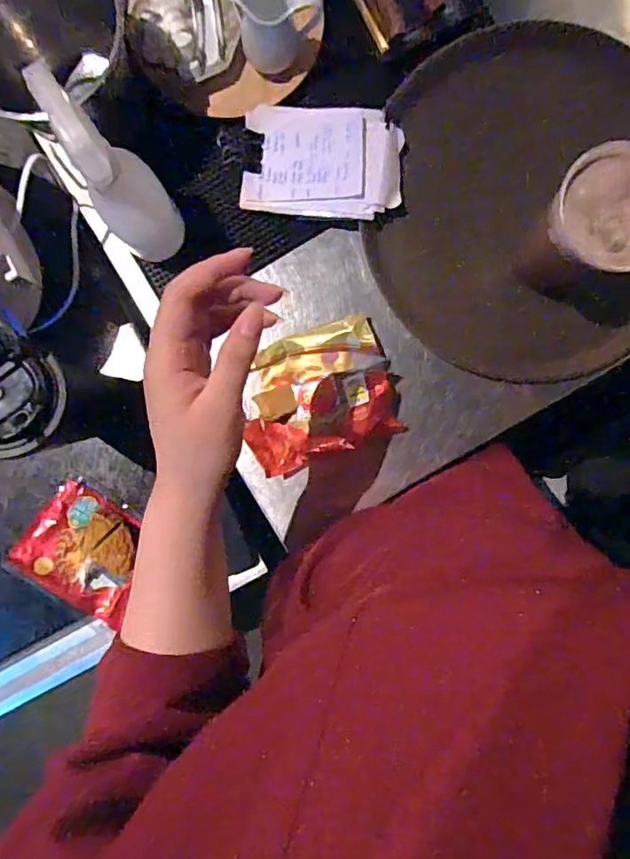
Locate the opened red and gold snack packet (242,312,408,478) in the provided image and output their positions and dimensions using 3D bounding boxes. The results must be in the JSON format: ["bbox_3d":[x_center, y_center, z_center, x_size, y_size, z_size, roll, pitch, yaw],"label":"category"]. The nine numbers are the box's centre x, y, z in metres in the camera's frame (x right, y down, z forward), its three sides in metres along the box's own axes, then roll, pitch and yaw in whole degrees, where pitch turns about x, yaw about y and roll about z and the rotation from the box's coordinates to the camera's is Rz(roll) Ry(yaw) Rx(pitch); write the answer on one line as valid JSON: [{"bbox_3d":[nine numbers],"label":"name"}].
[{"bbox_3d":[0.001,-0.035,0.570,0.161,0.025,0.128,-23,92,1],"label":"opened red and gold snack packet"}]

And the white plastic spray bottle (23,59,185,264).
[{"bbox_3d":[-0.174,-0.215,0.469,0.069,0.178,0.090,-35,92,2],"label":"white plastic spray bottle"}]

